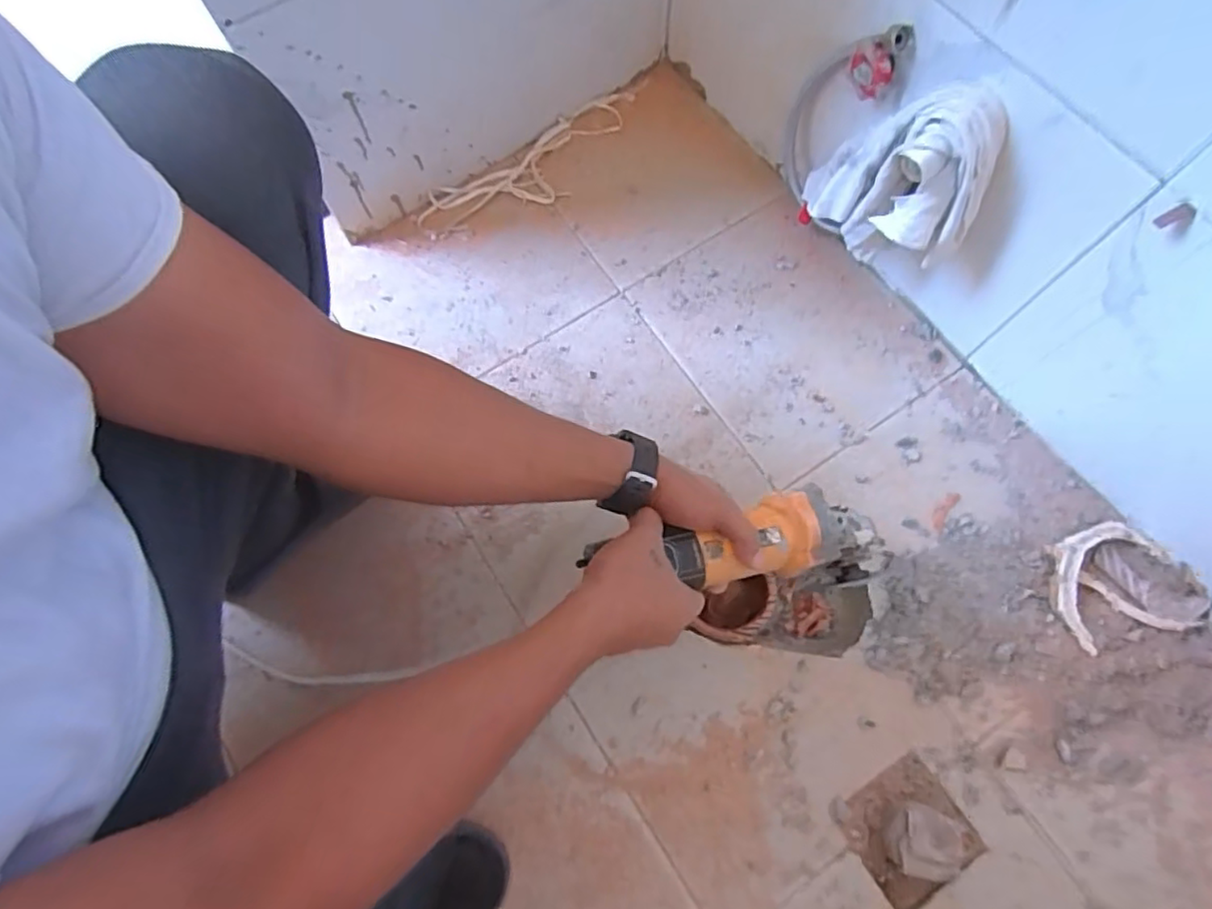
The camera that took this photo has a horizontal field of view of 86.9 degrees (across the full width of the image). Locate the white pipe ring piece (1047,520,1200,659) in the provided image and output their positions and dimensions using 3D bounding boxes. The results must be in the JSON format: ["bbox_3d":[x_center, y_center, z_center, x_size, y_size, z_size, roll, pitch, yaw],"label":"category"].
[{"bbox_3d":[0.500,0.127,0.629,0.127,0.020,0.112,-15,72,-4],"label":"white pipe ring piece"}]

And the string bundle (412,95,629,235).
[{"bbox_3d":[-0.082,-0.360,0.805,0.315,0.012,0.087,-34,74,-10],"label":"string bundle"}]

